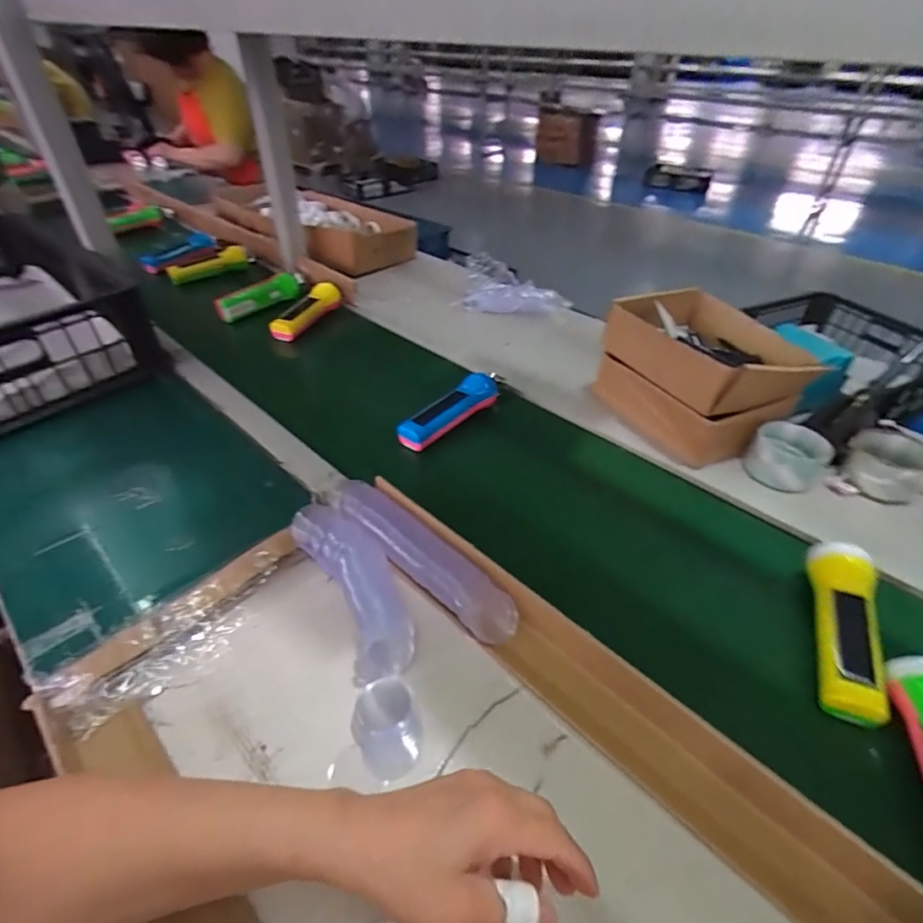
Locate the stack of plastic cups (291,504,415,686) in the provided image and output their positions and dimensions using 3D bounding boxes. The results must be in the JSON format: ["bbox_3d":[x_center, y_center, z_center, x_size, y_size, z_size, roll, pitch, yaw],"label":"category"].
[{"bbox_3d":[-0.102,0.115,0.482,0.065,0.041,0.190,-21,45,-23],"label":"stack of plastic cups"}]

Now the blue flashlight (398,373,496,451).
[{"bbox_3d":[-0.017,-0.072,0.697,0.048,0.034,0.167,33,50,31],"label":"blue flashlight"}]

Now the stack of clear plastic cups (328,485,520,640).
[{"bbox_3d":[-0.044,0.093,0.503,0.235,0.047,0.044,32,50,31],"label":"stack of clear plastic cups"}]

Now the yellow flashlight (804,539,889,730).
[{"bbox_3d":[0.346,0.146,0.458,0.047,0.048,0.162,15,43,16],"label":"yellow flashlight"}]

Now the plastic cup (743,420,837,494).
[{"bbox_3d":[0.411,-0.005,0.632,0.086,0.050,0.088,0,41,0],"label":"plastic cup"}]

